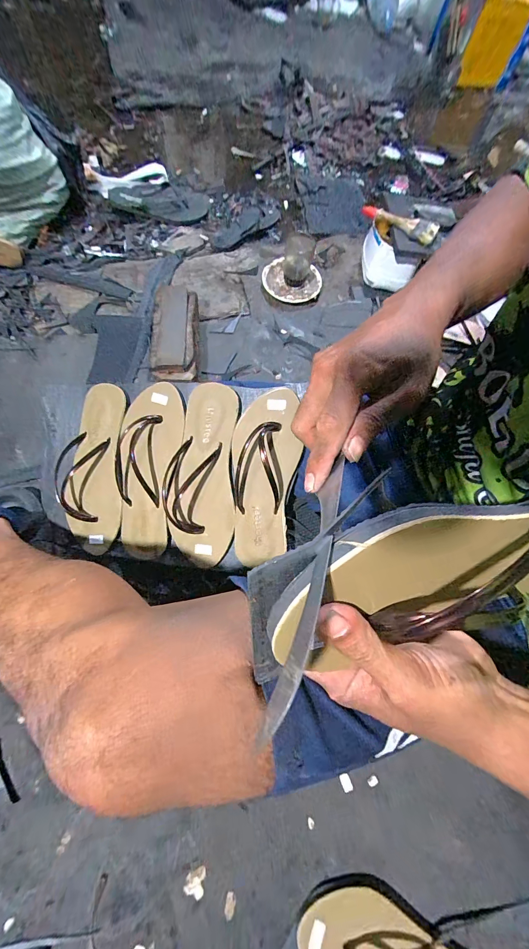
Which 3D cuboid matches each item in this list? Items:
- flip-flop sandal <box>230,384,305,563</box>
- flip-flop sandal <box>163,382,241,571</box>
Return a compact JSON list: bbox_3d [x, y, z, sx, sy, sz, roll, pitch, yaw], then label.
[{"bbox_3d":[-0.002,0.003,0.443,0.089,0.029,0.230,6,93,0],"label":"flip-flop sandal"},{"bbox_3d":[-0.085,0.002,0.450,0.094,0.035,0.251,5,92,0],"label":"flip-flop sandal"}]

